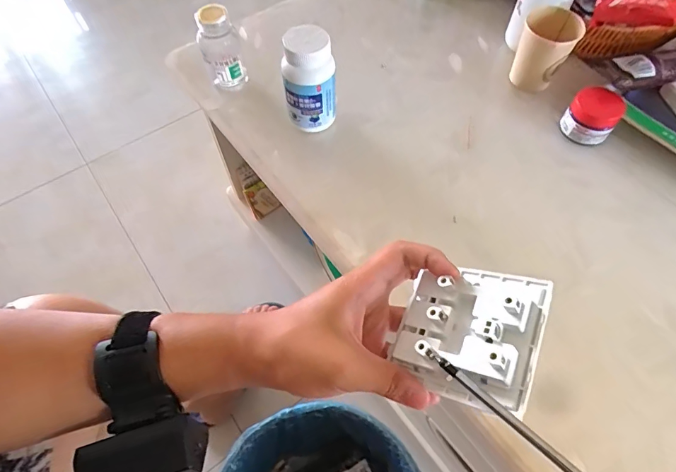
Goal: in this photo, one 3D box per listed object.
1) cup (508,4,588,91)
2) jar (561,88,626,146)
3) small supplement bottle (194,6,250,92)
[{"bbox_3d":[0.258,-0.229,0.533,0.063,0.090,0.068,-1,60,1],"label":"cup"},{"bbox_3d":[0.302,-0.143,0.497,0.056,0.053,0.051,32,65,18],"label":"jar"},{"bbox_3d":[-0.144,-0.229,0.516,0.047,0.101,0.041,-17,61,-8],"label":"small supplement bottle"}]

